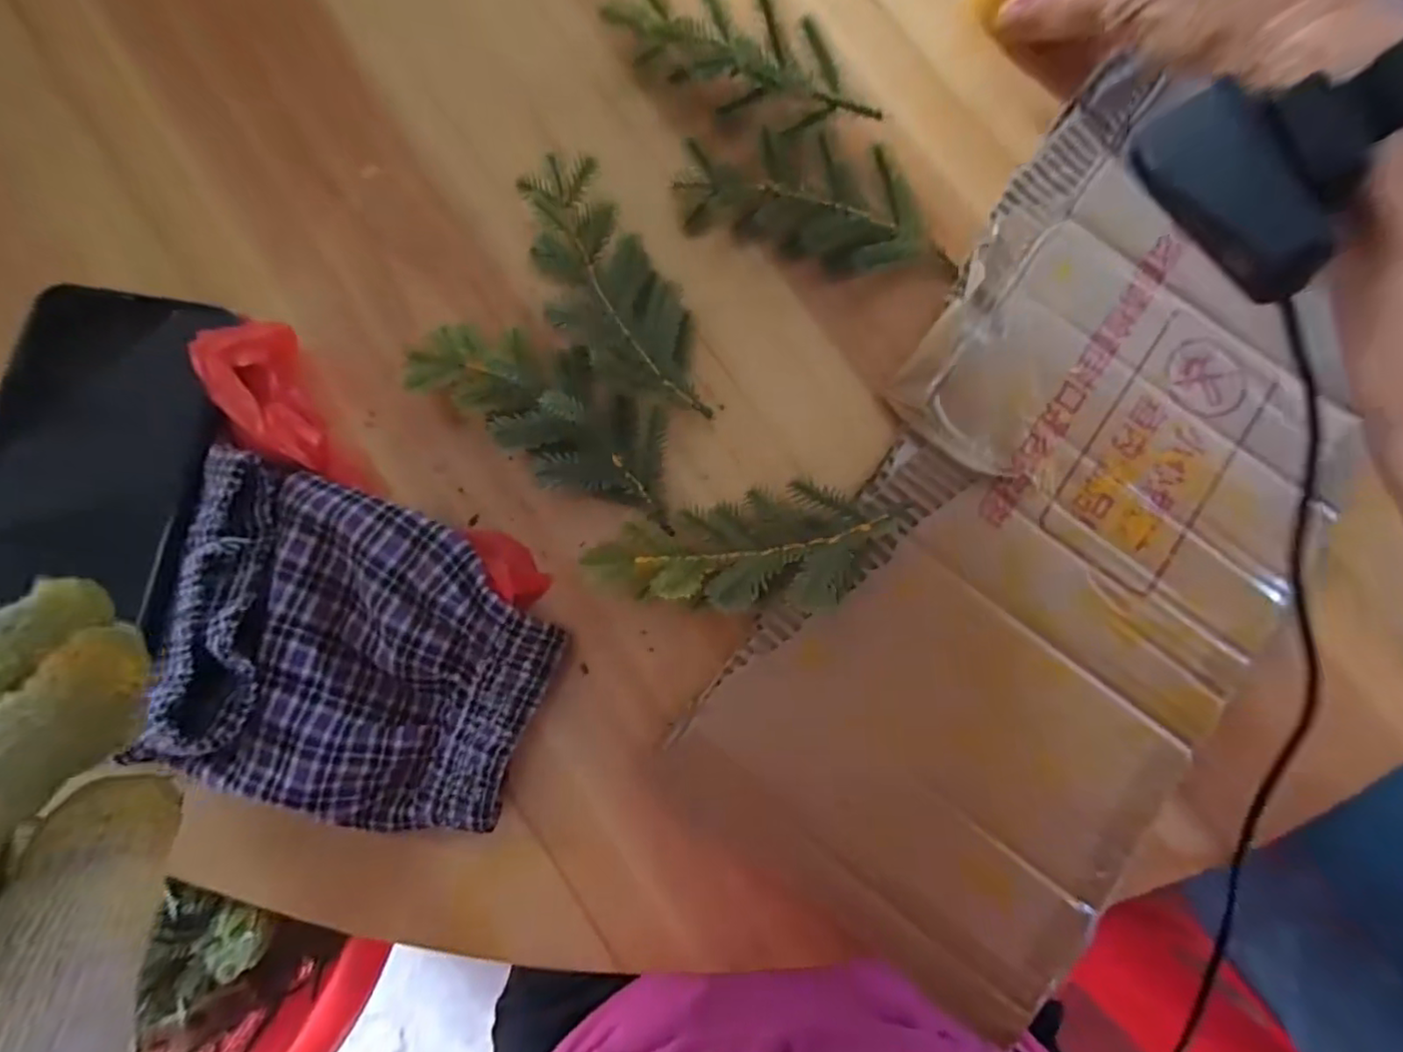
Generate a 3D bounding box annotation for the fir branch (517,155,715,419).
[{"bbox_3d":[-0.037,-0.098,0.273,0.049,0.021,0.121,-32,83,-6],"label":"fir branch"}]

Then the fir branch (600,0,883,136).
[{"bbox_3d":[0.020,-0.209,0.283,0.122,0.032,0.035,23,81,2],"label":"fir branch"}]

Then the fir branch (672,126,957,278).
[{"bbox_3d":[0.052,-0.141,0.280,0.121,0.023,0.053,17,81,1],"label":"fir branch"}]

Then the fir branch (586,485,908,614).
[{"bbox_3d":[0.020,0.008,0.249,0.124,0.030,0.045,2,81,-1],"label":"fir branch"}]

